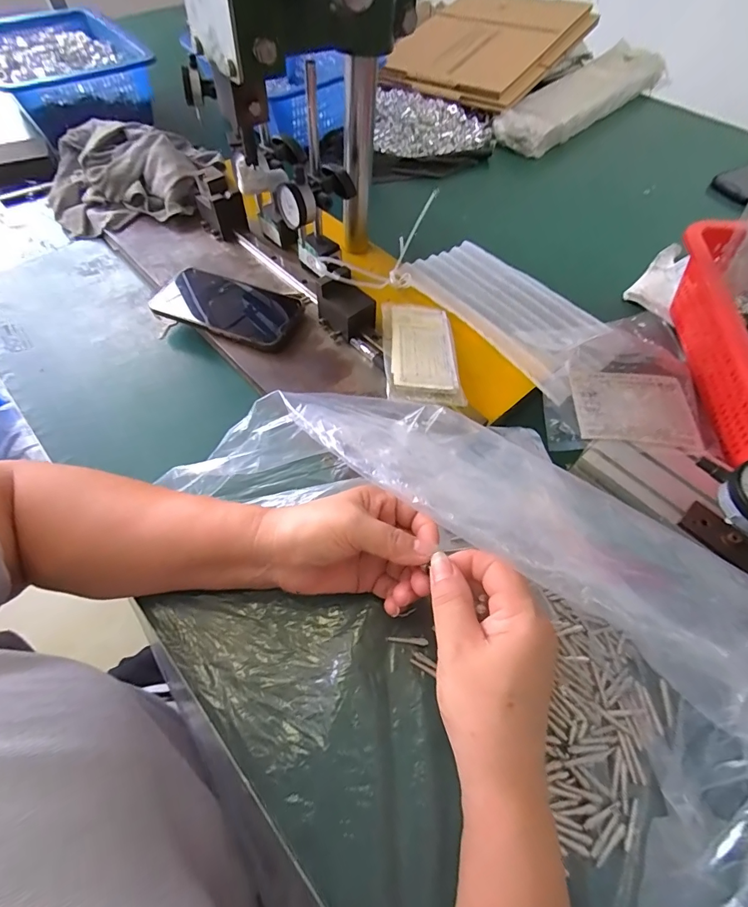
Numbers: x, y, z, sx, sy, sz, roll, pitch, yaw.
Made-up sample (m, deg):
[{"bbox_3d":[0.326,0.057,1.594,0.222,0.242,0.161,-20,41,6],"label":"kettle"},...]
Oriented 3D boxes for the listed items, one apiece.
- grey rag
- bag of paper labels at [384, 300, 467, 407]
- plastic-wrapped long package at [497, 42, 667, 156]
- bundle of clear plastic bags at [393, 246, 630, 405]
[{"bbox_3d":[-0.340,-0.392,0.592,0.243,0.077,0.194,-8,60,-6],"label":"grey rag"},{"bbox_3d":[0.047,-0.103,0.432,0.073,0.025,0.143,0,59,-1],"label":"bag of paper labels"},{"bbox_3d":[0.390,-0.657,0.774,0.106,0.058,0.447,41,67,20],"label":"plastic-wrapped long package"},{"bbox_3d":[0.161,-0.177,0.492,0.159,0.020,0.252,-32,63,-28],"label":"bundle of clear plastic bags"}]

